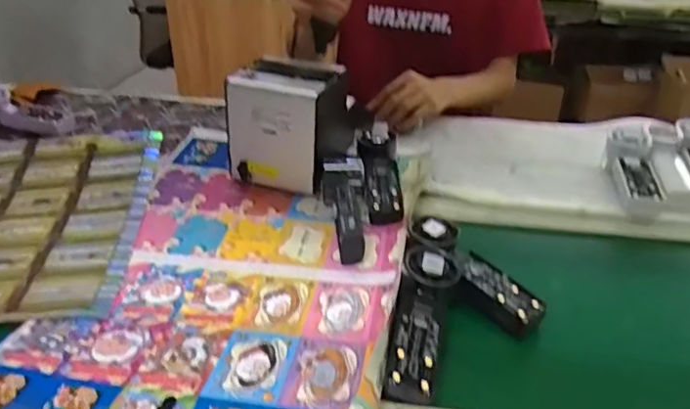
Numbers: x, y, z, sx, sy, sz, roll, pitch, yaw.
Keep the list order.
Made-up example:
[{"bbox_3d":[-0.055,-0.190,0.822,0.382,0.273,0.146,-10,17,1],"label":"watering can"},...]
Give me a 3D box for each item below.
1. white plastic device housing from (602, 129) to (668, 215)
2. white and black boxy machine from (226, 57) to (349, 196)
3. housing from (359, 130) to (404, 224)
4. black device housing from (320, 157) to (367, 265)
[{"bbox_3d":[0.396,-0.048,0.776,0.057,0.051,0.174,7,31,11],"label":"white plastic device housing"},{"bbox_3d":[-0.076,-0.108,0.785,0.128,0.154,0.136,9,31,13],"label":"white and black boxy machine"},{"bbox_3d":[0.047,-0.041,0.752,0.048,0.023,0.159,0,46,-4],"label":"housing"},{"bbox_3d":[-0.001,-0.003,0.713,0.057,0.054,0.192,-1,31,-5],"label":"black device housing"}]

